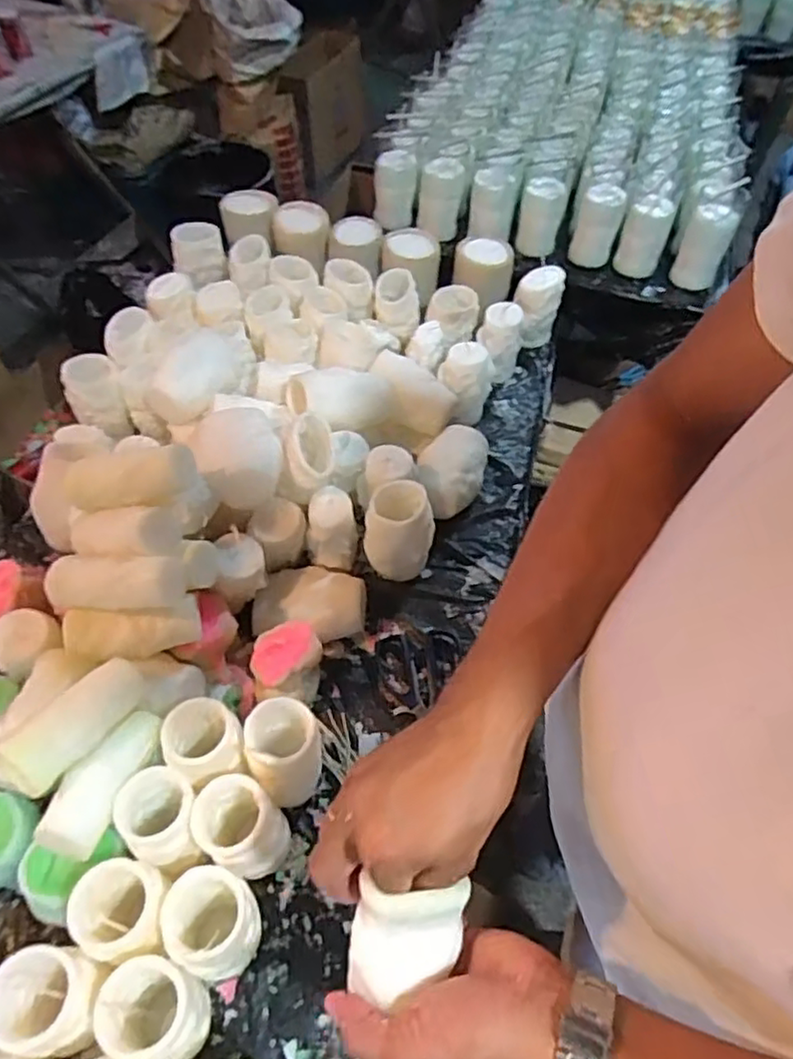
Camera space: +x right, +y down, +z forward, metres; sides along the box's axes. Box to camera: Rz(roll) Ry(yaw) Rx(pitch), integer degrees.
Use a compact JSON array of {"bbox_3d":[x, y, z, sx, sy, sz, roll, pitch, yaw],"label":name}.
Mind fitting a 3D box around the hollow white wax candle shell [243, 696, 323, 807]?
[{"bbox_3d":[-0.099,0.201,0.594,0.063,0.113,0.067,1,55,-2],"label":"hollow white wax candle shell"}]

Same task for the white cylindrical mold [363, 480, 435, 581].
[{"bbox_3d":[0.002,0.002,0.744,0.073,0.104,0.071,1,55,-2],"label":"white cylindrical mold"}]

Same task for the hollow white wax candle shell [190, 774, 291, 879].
[{"bbox_3d":[-0.129,0.254,0.555,0.070,0.095,0.058,31,59,17],"label":"hollow white wax candle shell"}]

